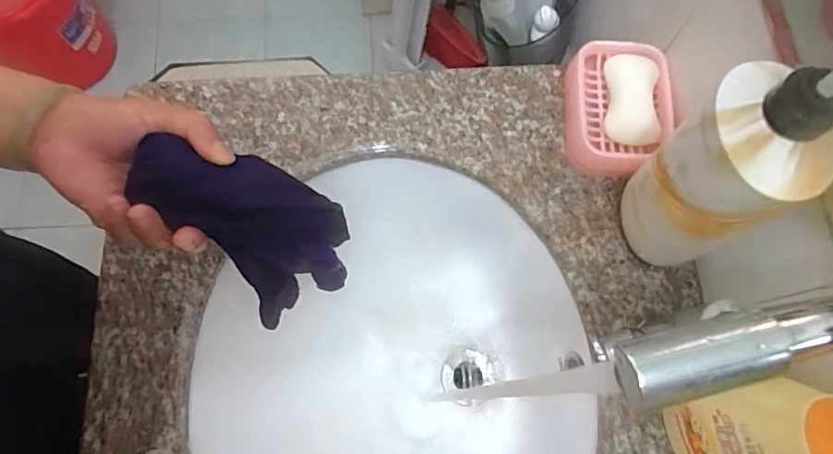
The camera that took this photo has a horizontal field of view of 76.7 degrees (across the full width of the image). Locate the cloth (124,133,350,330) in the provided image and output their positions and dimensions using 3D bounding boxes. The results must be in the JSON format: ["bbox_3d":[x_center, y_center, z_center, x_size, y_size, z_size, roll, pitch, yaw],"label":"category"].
[{"bbox_3d":[-0.110,0.000,0.355,0.044,0.153,0.094,8,66,44],"label":"cloth"}]

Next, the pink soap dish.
[{"bbox_3d":[0.192,-0.110,0.493,0.093,0.043,0.124,4,72,0],"label":"pink soap dish"}]

